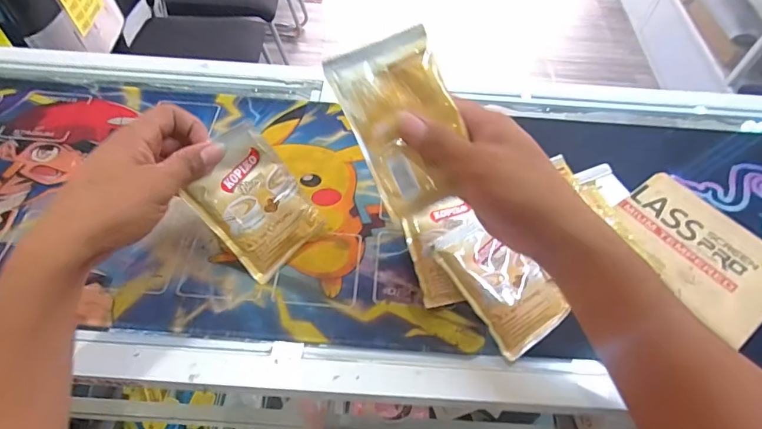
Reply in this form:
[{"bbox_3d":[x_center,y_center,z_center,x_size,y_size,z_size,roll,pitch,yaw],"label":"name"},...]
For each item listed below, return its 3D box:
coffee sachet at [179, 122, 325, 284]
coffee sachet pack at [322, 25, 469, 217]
[{"bbox_3d":[-0.111,-0.010,0.399,0.083,0.120,0.012,-43,23,-19],"label":"coffee sachet"},{"bbox_3d":[0.018,-0.067,0.327,0.073,0.016,0.120,-24,96,1],"label":"coffee sachet pack"}]

